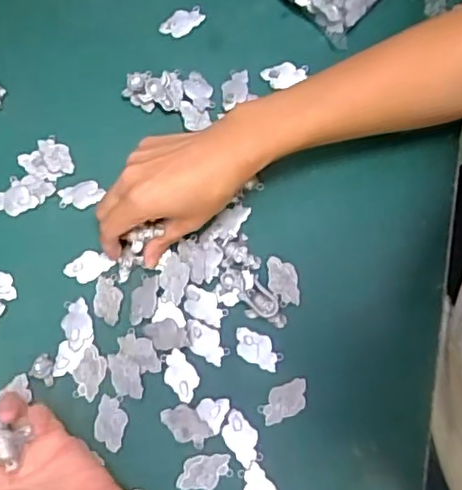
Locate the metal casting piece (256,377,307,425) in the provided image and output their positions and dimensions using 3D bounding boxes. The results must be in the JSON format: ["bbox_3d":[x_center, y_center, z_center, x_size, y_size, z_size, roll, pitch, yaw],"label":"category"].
[{"bbox_3d":[0.038,0.109,0.435,0.037,0.004,0.022,-23,73,-5],"label":"metal casting piece"}]

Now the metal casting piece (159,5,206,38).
[{"bbox_3d":[-0.042,-0.194,0.540,0.038,0.007,0.020,-31,74,-7],"label":"metal casting piece"}]

